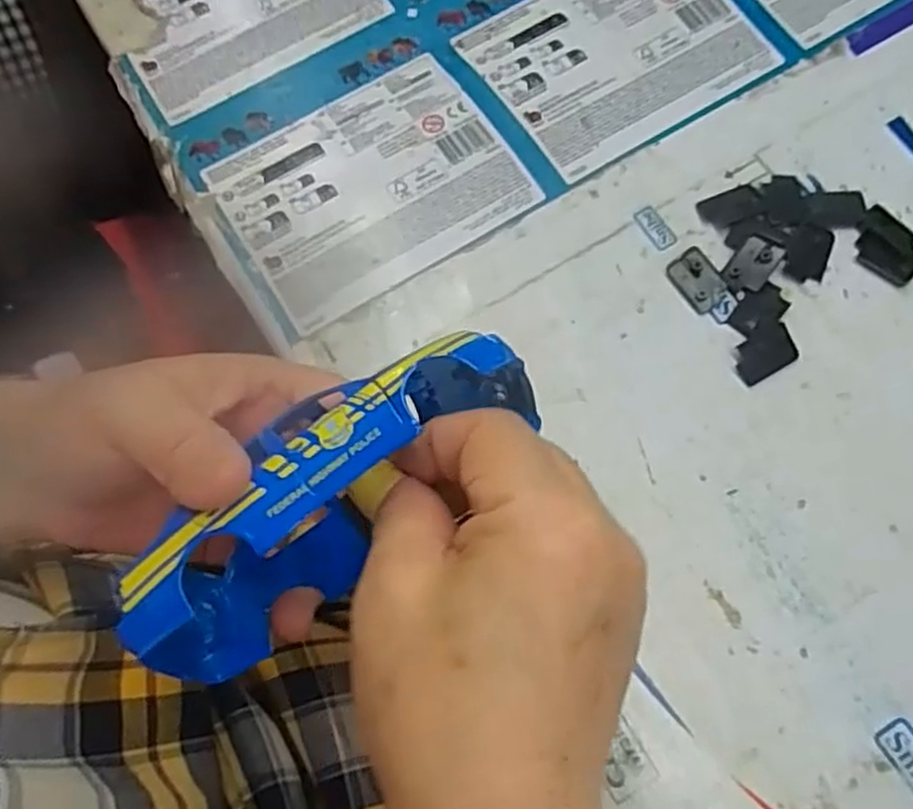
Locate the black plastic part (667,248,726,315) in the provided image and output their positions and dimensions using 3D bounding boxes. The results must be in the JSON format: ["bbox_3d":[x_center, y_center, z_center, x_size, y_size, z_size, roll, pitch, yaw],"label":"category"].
[{"bbox_3d":[0.109,-0.056,0.340,0.018,0.004,0.027,-32,73,-8],"label":"black plastic part"}]

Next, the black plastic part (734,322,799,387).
[{"bbox_3d":[0.134,-0.022,0.328,0.029,0.006,0.017,-28,73,-7],"label":"black plastic part"}]

